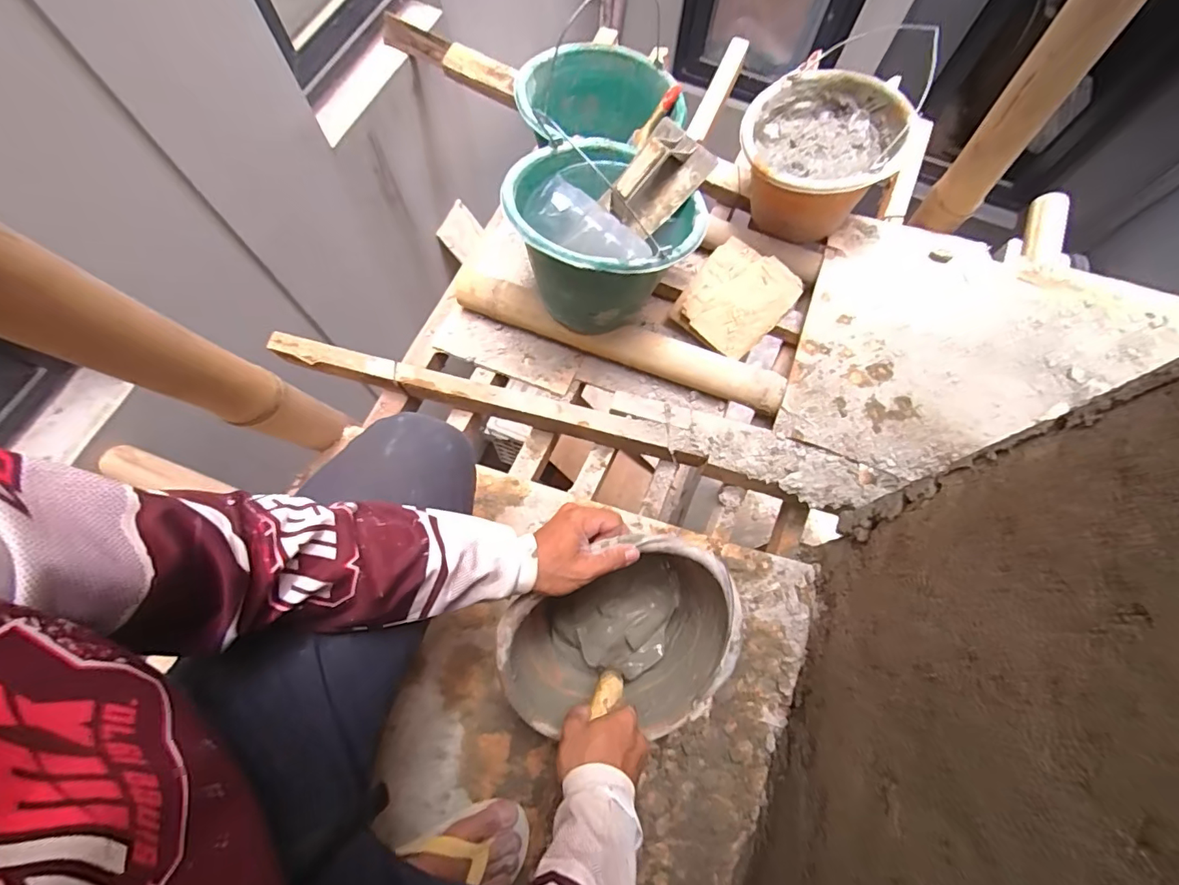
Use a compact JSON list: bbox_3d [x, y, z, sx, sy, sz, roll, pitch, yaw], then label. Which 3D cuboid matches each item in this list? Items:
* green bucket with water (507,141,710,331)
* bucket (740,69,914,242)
[{"bbox_3d":[0.015,-0.298,0.746,0.263,0.189,0.244,40,74,12],"label":"green bucket with water"},{"bbox_3d":[0.361,-0.456,0.848,0.241,0.195,0.221,9,70,2],"label":"bucket"}]

